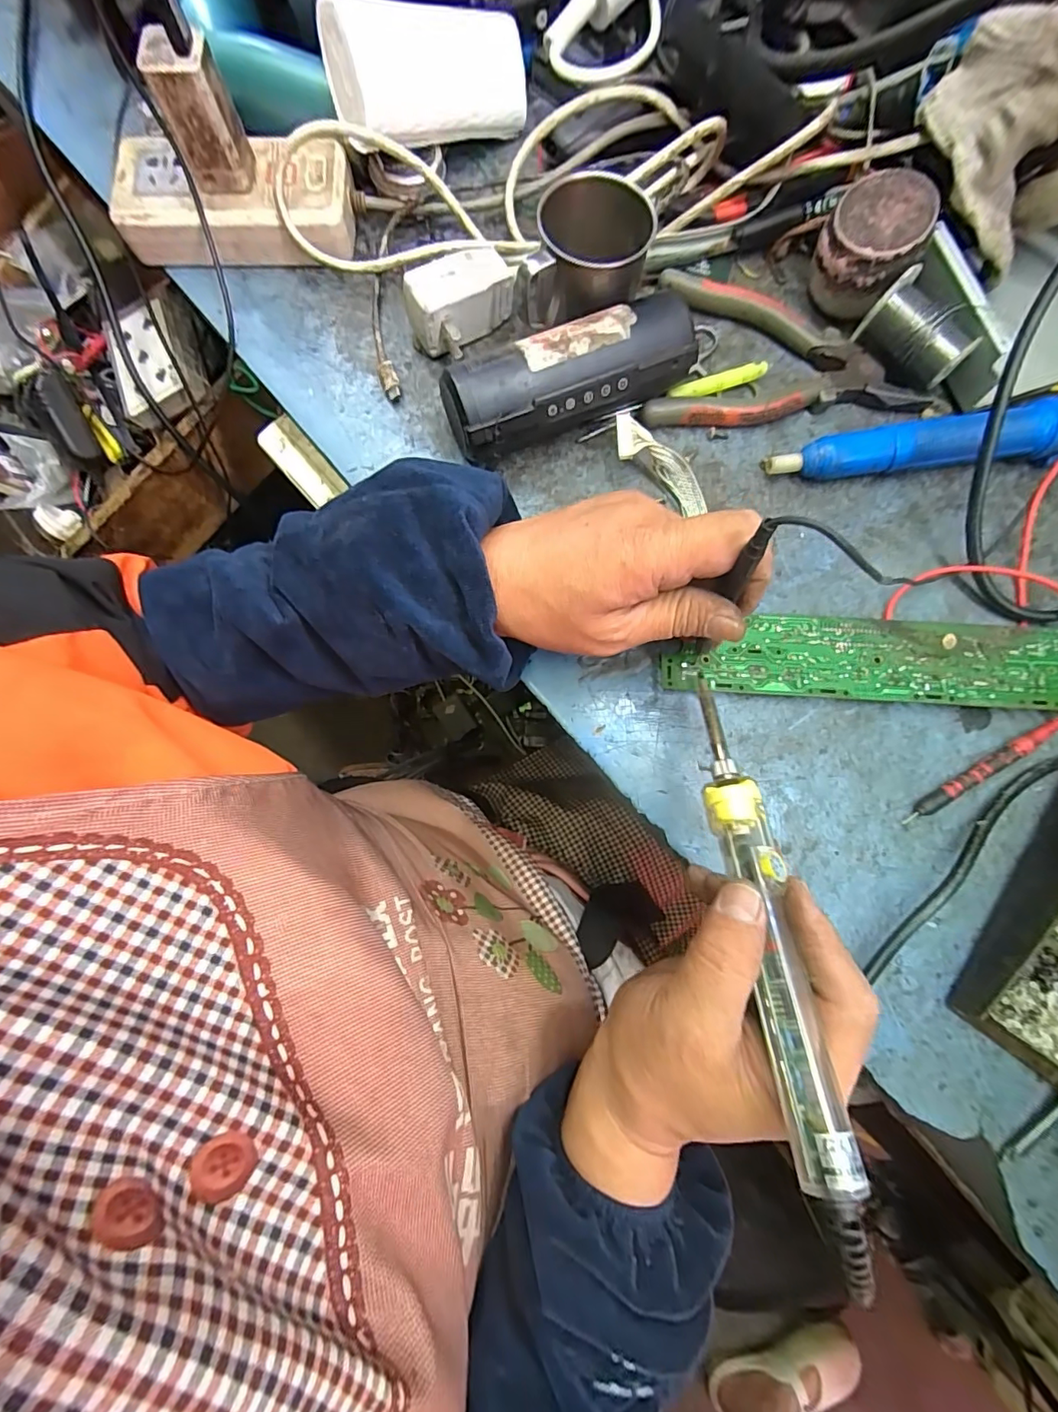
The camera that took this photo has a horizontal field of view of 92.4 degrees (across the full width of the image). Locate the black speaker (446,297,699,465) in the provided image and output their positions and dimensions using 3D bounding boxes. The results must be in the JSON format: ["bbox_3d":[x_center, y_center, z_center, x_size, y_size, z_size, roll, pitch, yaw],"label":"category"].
[{"bbox_3d":[0.025,-0.195,0.313,0.151,0.053,0.043,-25,80,-6],"label":"black speaker"}]

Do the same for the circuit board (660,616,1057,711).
[{"bbox_3d":[0.204,-0.026,0.298,0.244,0.006,0.051,1,79,1],"label":"circuit board"}]

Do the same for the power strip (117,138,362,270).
[{"bbox_3d":[-0.192,-0.333,0.339,0.149,0.040,0.064,1,79,-1],"label":"power strip"}]

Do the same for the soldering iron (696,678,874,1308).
[{"bbox_3d":[0.099,0.087,0.214,0.021,0.020,0.217,-2,61,-1],"label":"soldering iron"}]

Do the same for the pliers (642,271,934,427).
[{"bbox_3d":[0.164,-0.236,0.339,0.175,0.017,0.104,-1,79,-1],"label":"pliers"}]

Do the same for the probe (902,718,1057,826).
[{"bbox_3d":[0.265,0.035,0.293,0.114,0.011,0.009,-30,81,-6],"label":"probe"}]

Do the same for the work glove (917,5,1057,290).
[{"bbox_3d":[0.291,-0.336,0.311,0.113,0.084,0.070,20,79,3],"label":"work glove"}]

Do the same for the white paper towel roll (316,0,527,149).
[{"bbox_3d":[-0.060,-0.409,0.329,0.144,0.048,0.056,-27,80,-22],"label":"white paper towel roll"}]

